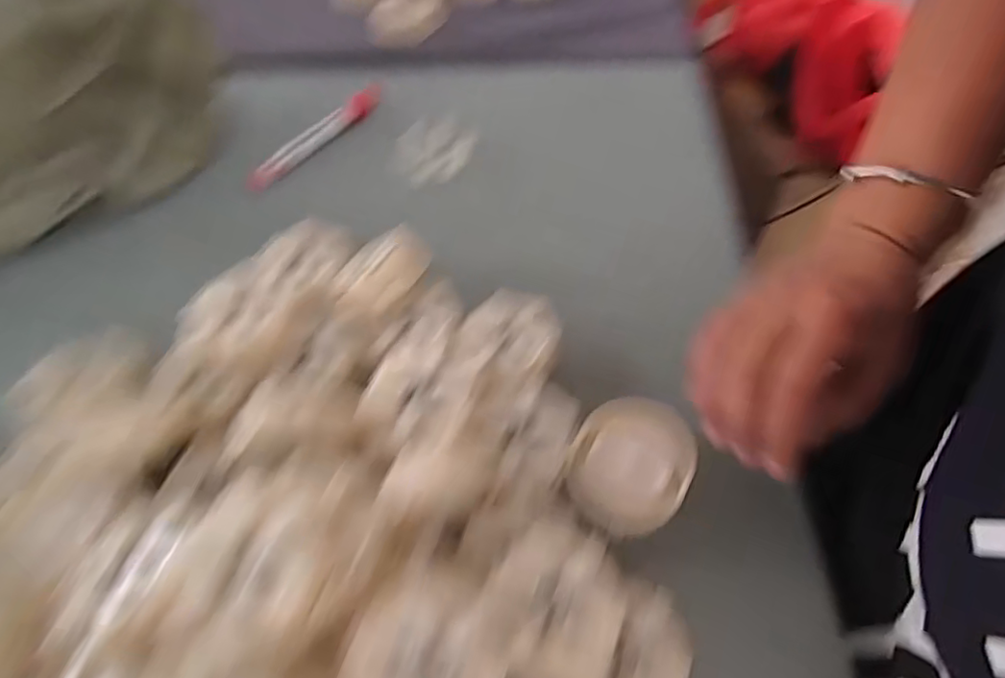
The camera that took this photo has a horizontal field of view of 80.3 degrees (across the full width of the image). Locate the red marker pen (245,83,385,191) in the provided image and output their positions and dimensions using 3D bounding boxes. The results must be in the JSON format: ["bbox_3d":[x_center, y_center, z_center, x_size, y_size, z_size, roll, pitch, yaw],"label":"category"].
[{"bbox_3d":[-0.160,-0.176,0.514,0.018,0.023,0.145,35,62,22],"label":"red marker pen"}]

